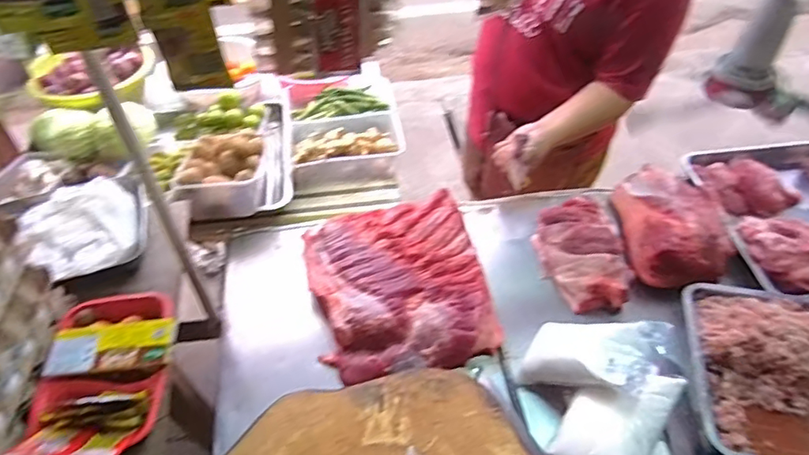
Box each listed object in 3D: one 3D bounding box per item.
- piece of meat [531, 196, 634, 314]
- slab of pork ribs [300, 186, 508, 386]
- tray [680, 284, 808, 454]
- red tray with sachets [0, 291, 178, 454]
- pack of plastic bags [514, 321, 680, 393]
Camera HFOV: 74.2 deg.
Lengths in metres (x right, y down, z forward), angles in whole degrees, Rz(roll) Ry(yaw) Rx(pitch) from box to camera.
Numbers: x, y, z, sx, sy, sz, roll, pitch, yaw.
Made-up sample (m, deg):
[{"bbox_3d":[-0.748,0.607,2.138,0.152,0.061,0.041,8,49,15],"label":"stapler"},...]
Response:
[{"bbox_3d":[0.338,0.045,1.004,0.157,0.065,0.241,-13,51,-12],"label":"piece of meat"},{"bbox_3d":[-0.011,0.092,0.956,0.300,0.052,0.334,-10,50,-9],"label":"slab of pork ribs"},{"bbox_3d":[0.592,0.229,0.832,0.262,0.082,0.309,10,50,7],"label":"tray"},{"bbox_3d":[-0.371,0.179,0.650,0.153,0.074,0.249,-1,49,-2],"label":"red tray with sachets"},{"bbox_3d":[0.275,0.192,0.799,0.224,0.054,0.132,-13,43,29],"label":"pack of plastic bags"}]

